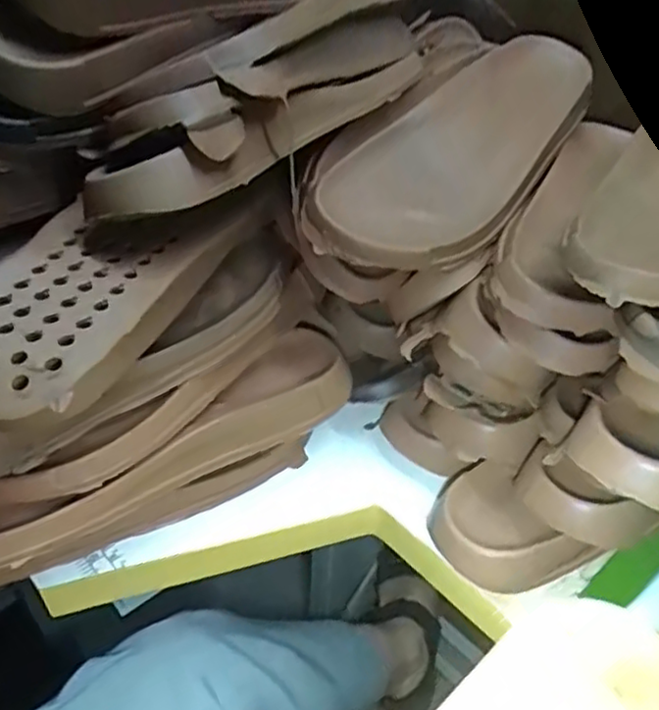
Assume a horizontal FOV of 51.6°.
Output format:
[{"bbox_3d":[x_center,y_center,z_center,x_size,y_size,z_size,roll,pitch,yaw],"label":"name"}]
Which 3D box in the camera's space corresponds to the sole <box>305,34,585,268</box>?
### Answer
[{"bbox_3d":[0.090,-0.149,0.479,0.120,0.027,0.268,40,65,10],"label":"sole"}]

